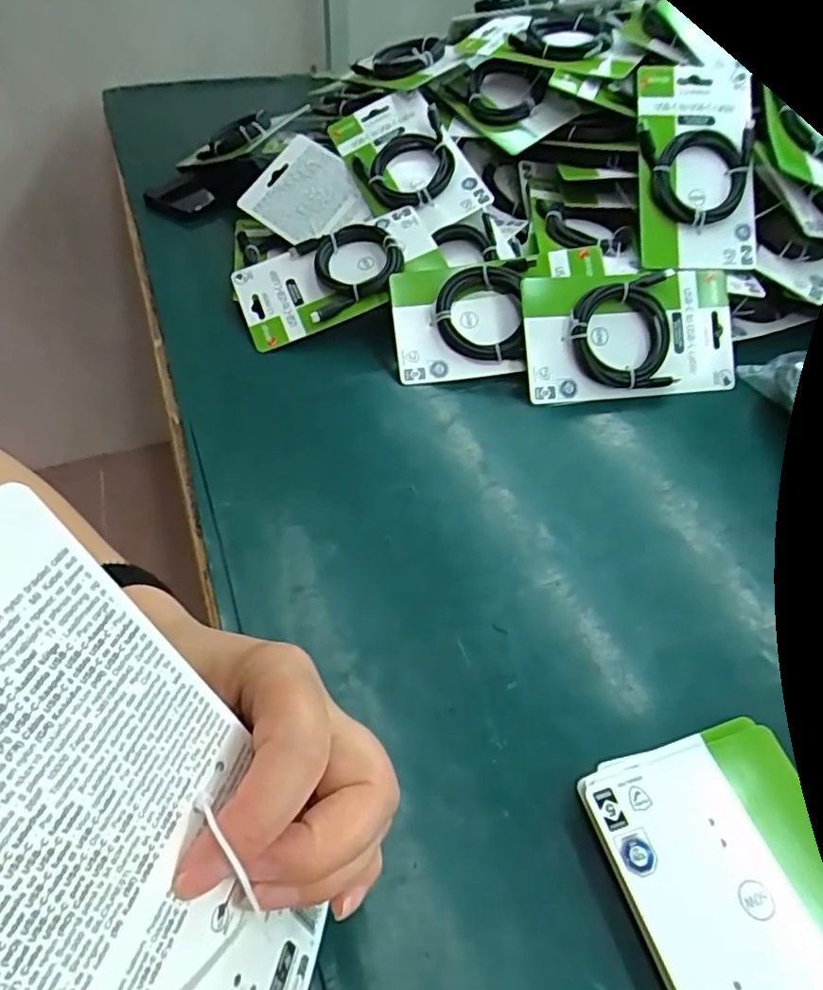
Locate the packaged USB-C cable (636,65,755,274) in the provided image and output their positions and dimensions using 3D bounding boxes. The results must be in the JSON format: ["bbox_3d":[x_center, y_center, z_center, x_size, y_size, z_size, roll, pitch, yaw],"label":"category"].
[{"bbox_3d":[0.250,-0.283,0.542,0.098,0.024,0.197,2,85,-1],"label":"packaged USB-C cable"}]

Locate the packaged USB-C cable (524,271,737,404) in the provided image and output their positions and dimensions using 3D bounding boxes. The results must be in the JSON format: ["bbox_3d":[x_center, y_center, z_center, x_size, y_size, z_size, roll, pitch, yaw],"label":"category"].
[{"bbox_3d":[0.180,-0.132,0.507,0.179,0.017,0.101,-6,92,-9],"label":"packaged USB-C cable"}]

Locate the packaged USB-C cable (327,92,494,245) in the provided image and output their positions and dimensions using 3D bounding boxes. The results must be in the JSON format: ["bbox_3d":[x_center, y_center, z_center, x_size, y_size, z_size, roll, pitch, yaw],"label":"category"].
[{"bbox_3d":[-0.003,-0.318,0.596,0.102,0.024,0.192,-26,67,0],"label":"packaged USB-C cable"}]

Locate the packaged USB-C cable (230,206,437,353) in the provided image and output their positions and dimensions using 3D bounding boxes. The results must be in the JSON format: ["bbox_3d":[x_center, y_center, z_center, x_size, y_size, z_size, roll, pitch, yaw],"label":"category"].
[{"bbox_3d":[-0.067,-0.194,0.548,0.177,0.016,0.092,-23,67,-2],"label":"packaged USB-C cable"}]

